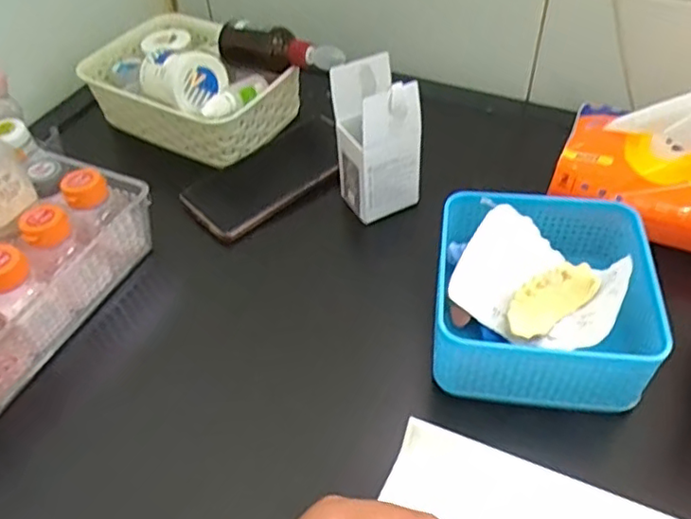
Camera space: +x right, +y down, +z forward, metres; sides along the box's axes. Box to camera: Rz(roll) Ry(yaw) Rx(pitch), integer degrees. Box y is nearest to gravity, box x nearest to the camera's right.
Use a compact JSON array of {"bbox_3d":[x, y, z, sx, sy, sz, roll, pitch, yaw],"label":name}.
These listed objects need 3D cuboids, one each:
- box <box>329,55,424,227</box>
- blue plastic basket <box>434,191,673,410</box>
[{"bbox_3d":[0.023,-0.094,0.483,0.053,0.114,0.053,-25,51,-18],"label":"box"},{"bbox_3d":[0.129,0.020,0.401,0.129,0.061,0.132,4,48,7],"label":"blue plastic basket"}]

